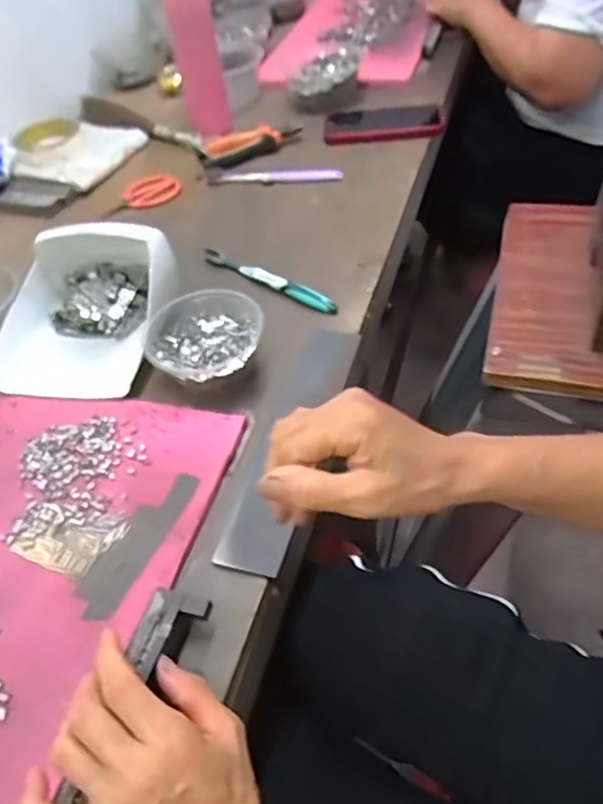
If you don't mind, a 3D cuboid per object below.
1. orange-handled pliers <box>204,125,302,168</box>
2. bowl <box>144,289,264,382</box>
[{"bbox_3d":[-0.066,-0.369,0.824,0.141,0.026,0.064,-23,49,-10],"label":"orange-handled pliers"},{"bbox_3d":[-0.088,-0.055,0.532,0.103,0.044,0.098,-5,48,6],"label":"bowl"}]

